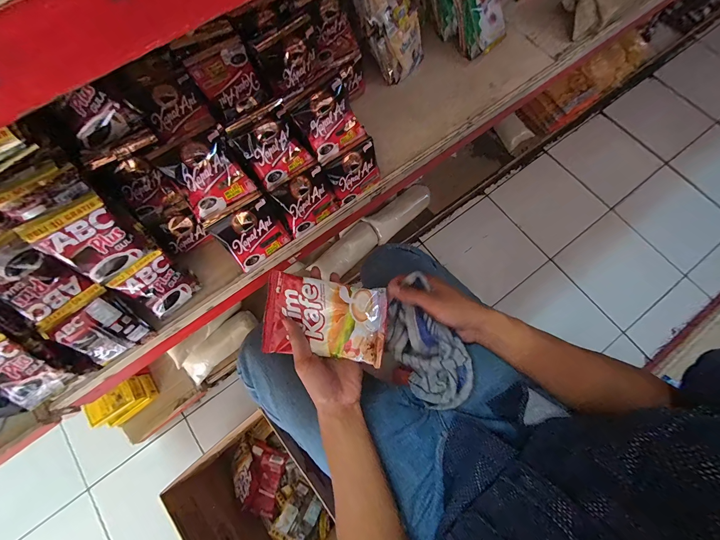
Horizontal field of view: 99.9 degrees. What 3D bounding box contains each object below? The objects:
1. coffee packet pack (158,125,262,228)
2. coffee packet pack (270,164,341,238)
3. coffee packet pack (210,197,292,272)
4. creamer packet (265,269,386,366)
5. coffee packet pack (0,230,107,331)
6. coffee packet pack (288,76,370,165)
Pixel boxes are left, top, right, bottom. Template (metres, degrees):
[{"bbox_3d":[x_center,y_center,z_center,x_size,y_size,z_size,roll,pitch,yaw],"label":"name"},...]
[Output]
[{"bbox_3d":[-0.194,-0.121,0.398,0.087,0.096,0.020,-36,31,-11],"label":"coffee packet pack"},{"bbox_3d":[-0.084,-0.112,0.476,0.087,0.081,0.030,-38,41,-12],"label":"coffee packet pack"},{"bbox_3d":[-0.162,-0.057,0.455,0.085,0.085,0.035,-39,45,-11],"label":"coffee packet pack"},{"bbox_3d":[-0.043,0.064,0.394,0.154,0.029,0.095,7,74,3],"label":"creamer packet"},{"bbox_3d":[-0.384,0.012,0.356,0.073,0.009,0.107,-49,116,-24],"label":"coffee packet pack"},{"bbox_3d":[-0.044,-0.213,0.440,0.080,0.087,0.025,-36,38,-1],"label":"coffee packet pack"}]

